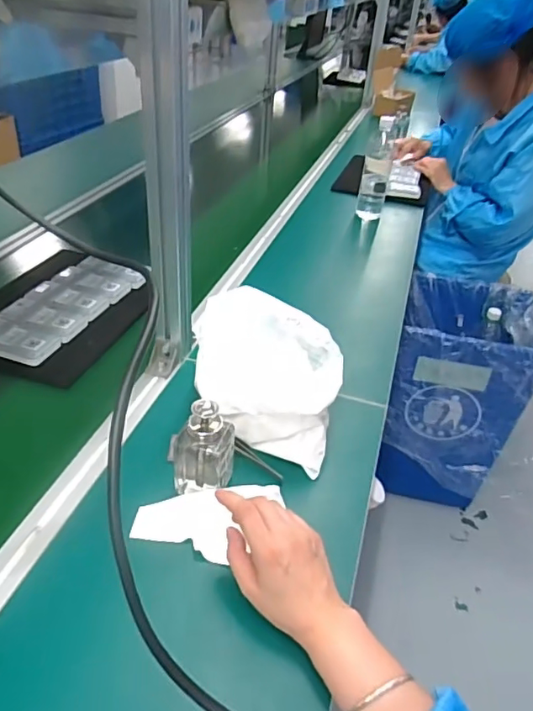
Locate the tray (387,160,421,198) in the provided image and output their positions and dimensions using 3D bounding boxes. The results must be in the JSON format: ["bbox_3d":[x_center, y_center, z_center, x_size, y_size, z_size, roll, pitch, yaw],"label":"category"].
[{"bbox_3d":[0.372,-0.471,1.473,0.085,0.037,0.194,10,36,7],"label":"tray"}]

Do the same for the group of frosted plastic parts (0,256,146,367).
[{"bbox_3d":[-0.326,-0.082,0.881,0.132,0.020,0.302,16,37,14],"label":"group of frosted plastic parts"}]

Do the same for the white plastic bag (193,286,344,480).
[{"bbox_3d":[-0.001,0.022,0.696,0.187,0.131,0.160,13,36,10],"label":"white plastic bag"}]

